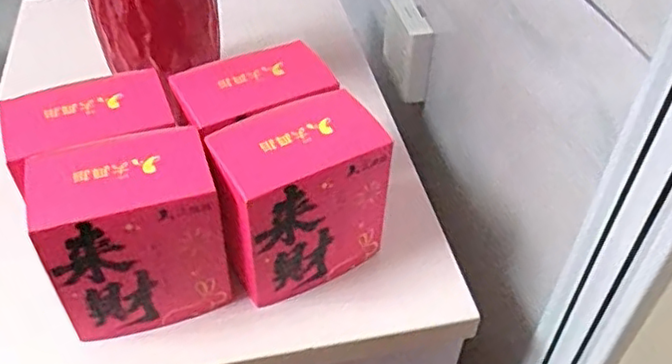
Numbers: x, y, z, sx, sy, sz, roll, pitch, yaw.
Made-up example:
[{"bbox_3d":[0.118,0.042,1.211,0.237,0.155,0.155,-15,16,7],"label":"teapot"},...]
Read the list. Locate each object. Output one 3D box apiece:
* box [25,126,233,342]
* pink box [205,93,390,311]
[{"bbox_3d":[-0.130,0.033,0.415,0.105,0.105,0.071,-12,47,-14],"label":"box"},{"bbox_3d":[-0.028,0.012,0.441,0.113,0.110,0.067,-22,50,-22],"label":"pink box"}]

